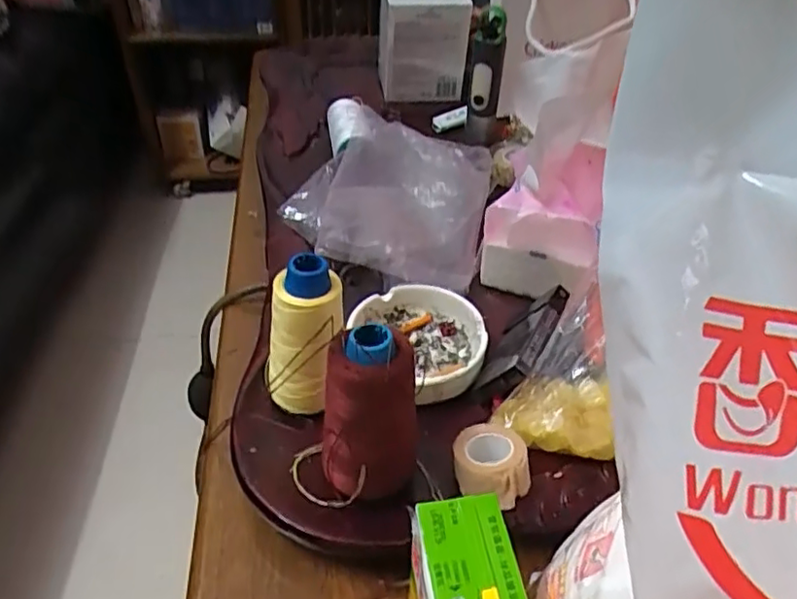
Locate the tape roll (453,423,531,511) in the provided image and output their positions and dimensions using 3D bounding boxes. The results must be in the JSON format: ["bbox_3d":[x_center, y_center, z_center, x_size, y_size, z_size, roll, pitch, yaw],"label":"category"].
[{"bbox_3d":[0.055,0.098,0.384,0.042,0.031,0.046,1,41,-1],"label":"tape roll"}]

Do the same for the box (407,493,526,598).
[{"bbox_3d":[0.028,0.154,0.312,0.048,0.093,0.068,-6,41,-9],"label":"box"}]

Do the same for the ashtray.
[{"bbox_3d":[0.022,0.028,0.477,0.089,0.029,0.101,-29,49,-30],"label":"ashtray"}]

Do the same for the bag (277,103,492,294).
[{"bbox_3d":[-0.004,-0.095,0.581,0.166,0.079,0.189,9,41,8],"label":"bag"}]

